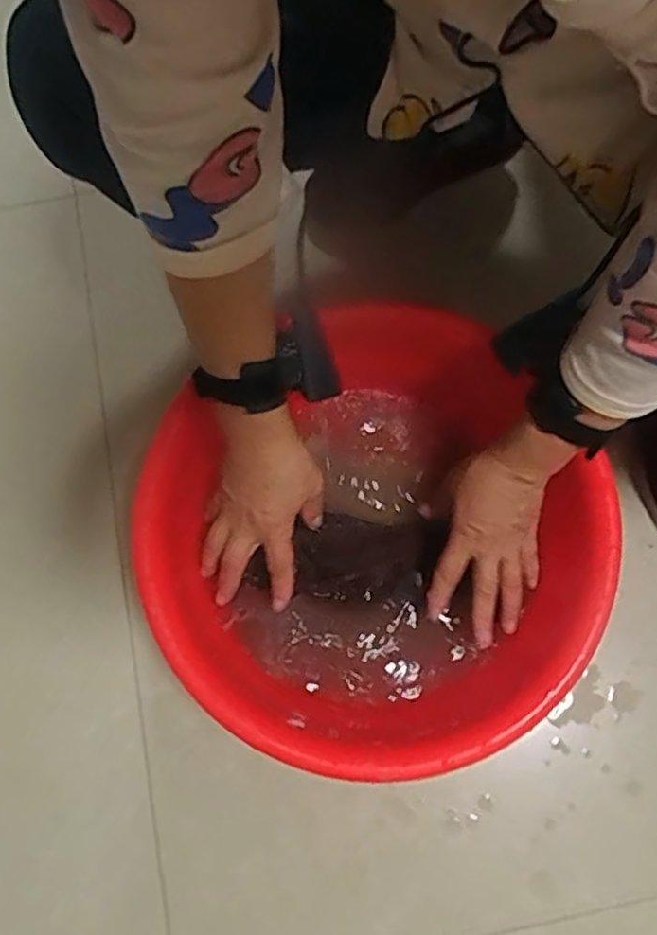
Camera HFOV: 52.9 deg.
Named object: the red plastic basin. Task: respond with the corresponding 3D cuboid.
[{"bbox_3d":[0.032,0.068,0.551,0.334,0.122,0.333,0,74,0],"label":"red plastic basin"}]

